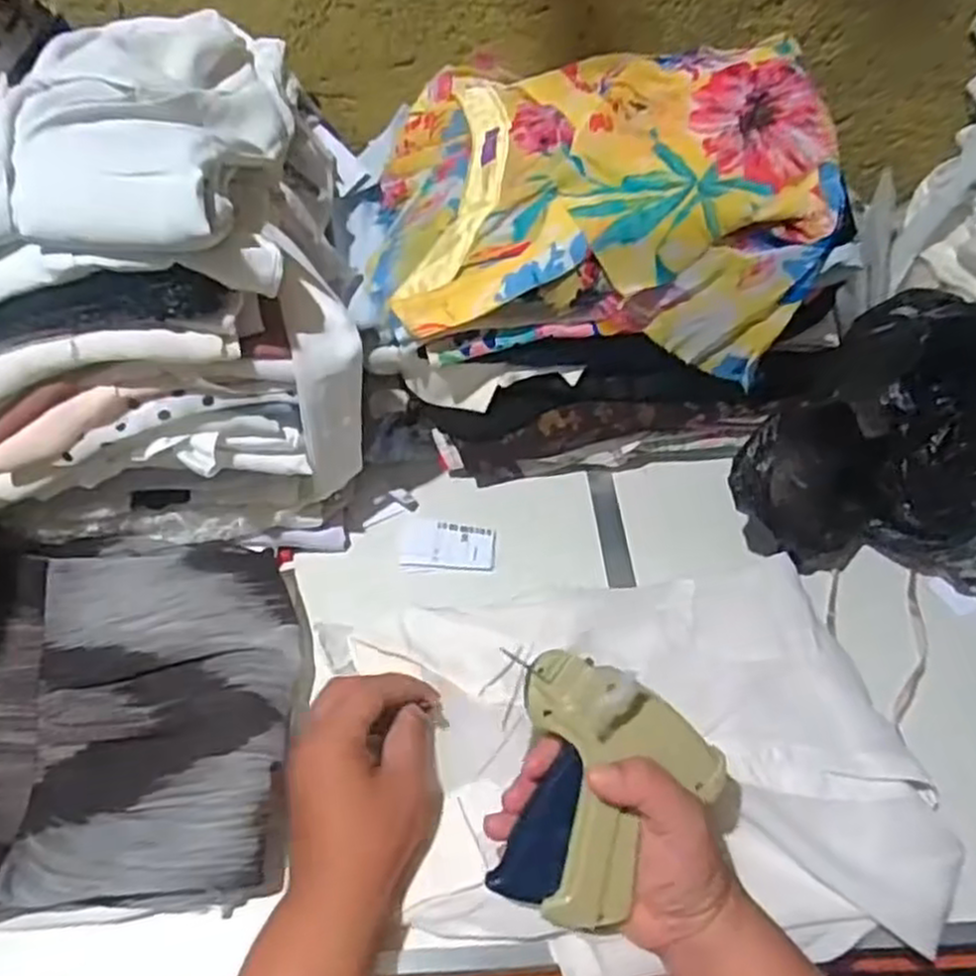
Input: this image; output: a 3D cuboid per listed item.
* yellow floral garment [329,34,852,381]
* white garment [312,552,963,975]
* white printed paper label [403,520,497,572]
[{"bbox_3d":[0.065,-0.235,0.581,0.334,0.140,0.251,-1,50,-5],"label":"yellow floral garment"},{"bbox_3d":[0.088,0.160,0.464,0.344,0.027,0.236,-6,51,-9],"label":"white garment"},{"bbox_3d":[-0.030,0.044,0.585,0.070,0.004,0.050,3,50,-2],"label":"white printed paper label"}]

